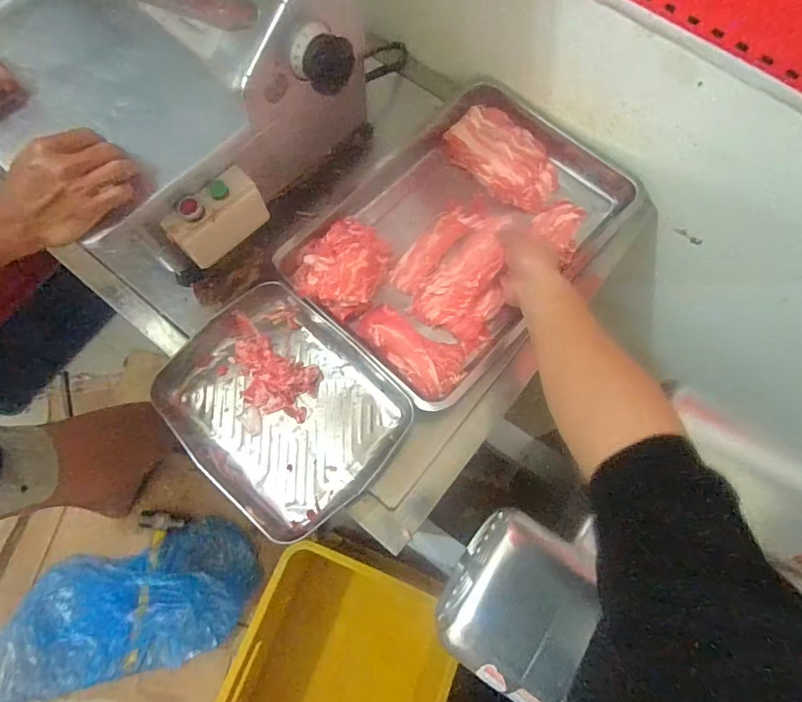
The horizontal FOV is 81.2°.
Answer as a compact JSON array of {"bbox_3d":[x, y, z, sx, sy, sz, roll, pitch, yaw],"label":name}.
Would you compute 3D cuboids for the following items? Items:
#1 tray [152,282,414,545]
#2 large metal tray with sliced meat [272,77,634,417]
[{"bbox_3d":[-0.167,0.072,0.650,0.321,0.044,0.251,42,78,12],"label":"tray"},{"bbox_3d":[0.099,-0.191,0.725,0.348,0.077,0.502,43,78,12],"label":"large metal tray with sliced meat"}]

